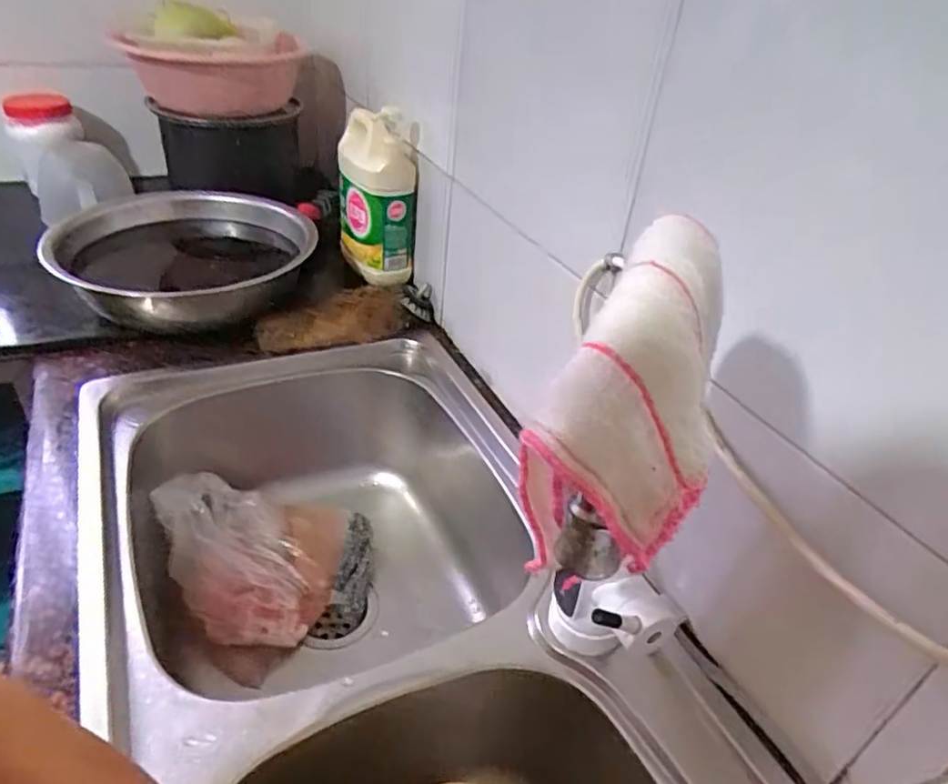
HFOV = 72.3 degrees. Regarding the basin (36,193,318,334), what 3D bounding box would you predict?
[{"bbox_3d":[-0.395,-0.178,0.899,0.333,0.112,0.349,4,35,-3],"label":"basin"}]

